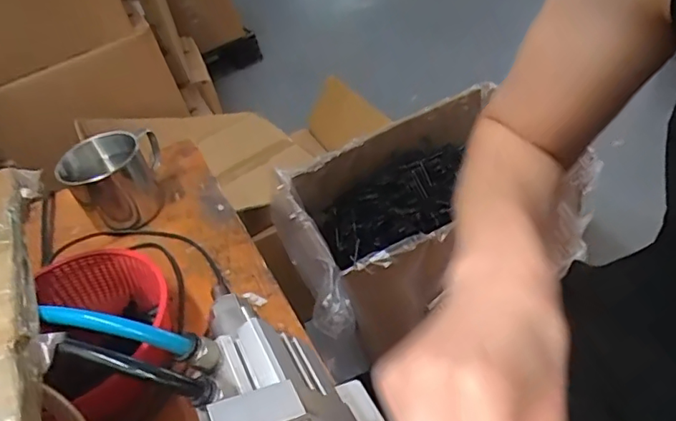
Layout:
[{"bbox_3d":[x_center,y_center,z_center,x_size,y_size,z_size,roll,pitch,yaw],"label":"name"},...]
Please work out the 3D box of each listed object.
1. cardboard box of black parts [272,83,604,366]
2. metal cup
[{"bbox_3d":[0.122,-0.001,0.946,0.454,0.184,0.329,-27,41,-13],"label":"cardboard box of black parts"},{"bbox_3d":[-0.204,-0.031,0.496,0.072,0.065,0.088,-15,40,2],"label":"metal cup"}]

